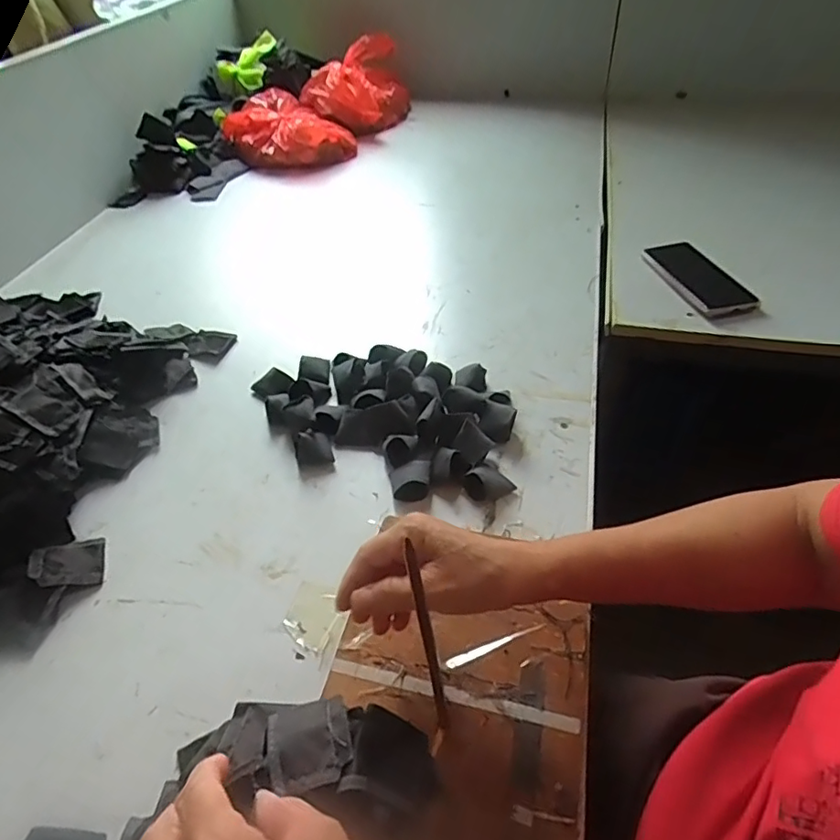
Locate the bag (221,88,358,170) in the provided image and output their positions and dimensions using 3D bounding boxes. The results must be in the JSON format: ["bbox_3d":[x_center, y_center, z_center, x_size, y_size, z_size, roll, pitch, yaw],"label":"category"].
[{"bbox_3d":[-0.262,-0.570,1.095,0.207,0.081,0.209,-26,50,-20],"label":"bag"}]

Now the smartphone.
[{"bbox_3d":[0.363,-0.191,0.730,0.073,0.009,0.162,-18,49,-7],"label":"smartphone"}]

